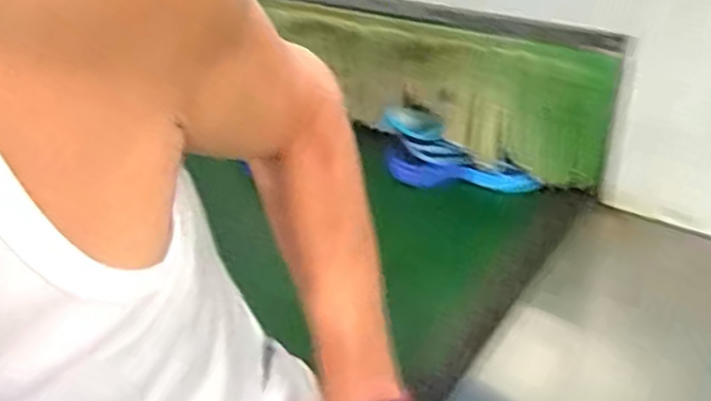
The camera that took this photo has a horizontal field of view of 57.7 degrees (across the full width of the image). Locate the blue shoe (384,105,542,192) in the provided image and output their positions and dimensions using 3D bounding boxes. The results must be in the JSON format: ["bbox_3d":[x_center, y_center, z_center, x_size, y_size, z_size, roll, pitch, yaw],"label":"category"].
[{"bbox_3d":[0.160,-0.063,1.045,0.261,0.102,0.069,24,41,10],"label":"blue shoe"}]

